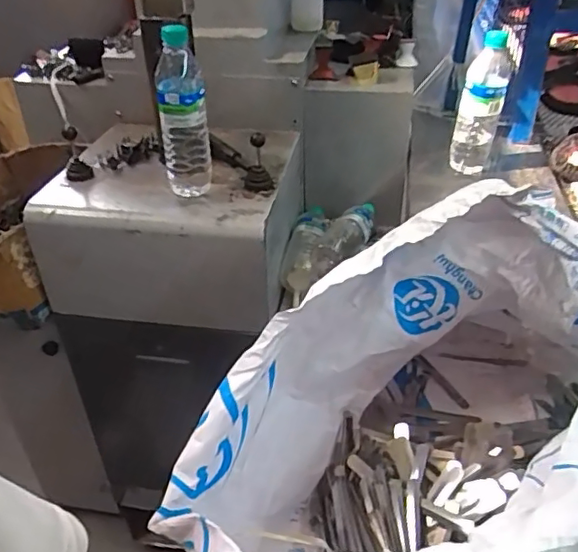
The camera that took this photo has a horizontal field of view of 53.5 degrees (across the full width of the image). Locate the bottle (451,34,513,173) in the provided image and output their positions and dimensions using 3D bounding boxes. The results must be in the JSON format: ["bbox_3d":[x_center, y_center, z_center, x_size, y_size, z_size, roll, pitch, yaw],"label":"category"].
[{"bbox_3d":[0.313,-0.274,0.944,0.072,0.218,0.057,12,39,18],"label":"bottle"}]

